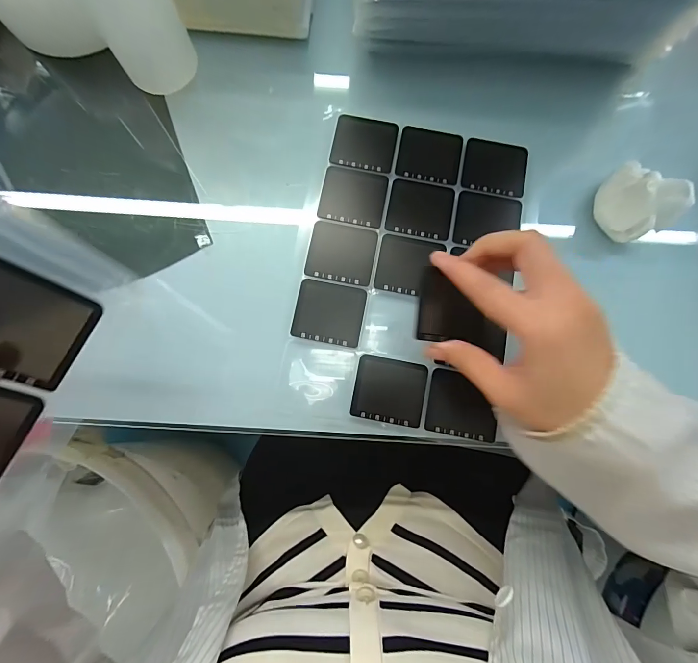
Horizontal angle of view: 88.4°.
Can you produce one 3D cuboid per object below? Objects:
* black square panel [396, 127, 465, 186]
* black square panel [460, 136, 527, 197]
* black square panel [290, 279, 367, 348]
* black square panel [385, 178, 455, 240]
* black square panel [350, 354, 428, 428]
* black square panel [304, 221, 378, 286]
[{"bbox_3d":[0.072,-0.159,0.320,0.055,0.004,0.051,10,80,1],"label":"black square panel"},{"bbox_3d":[0.130,-0.147,0.320,0.055,0.004,0.051,10,80,1],"label":"black square panel"},{"bbox_3d":[-0.016,-0.016,0.294,0.056,0.004,0.049,10,80,1],"label":"black square panel"},{"bbox_3d":[0.062,-0.107,0.312,0.055,0.004,0.049,10,80,1],"label":"black square panel"},{"bbox_3d":[0.032,0.047,0.284,0.055,0.004,0.049,11,80,1],"label":"black square panel"},{"bbox_3d":[-0.006,-0.067,0.304,0.055,0.004,0.050,10,80,1],"label":"black square panel"}]

